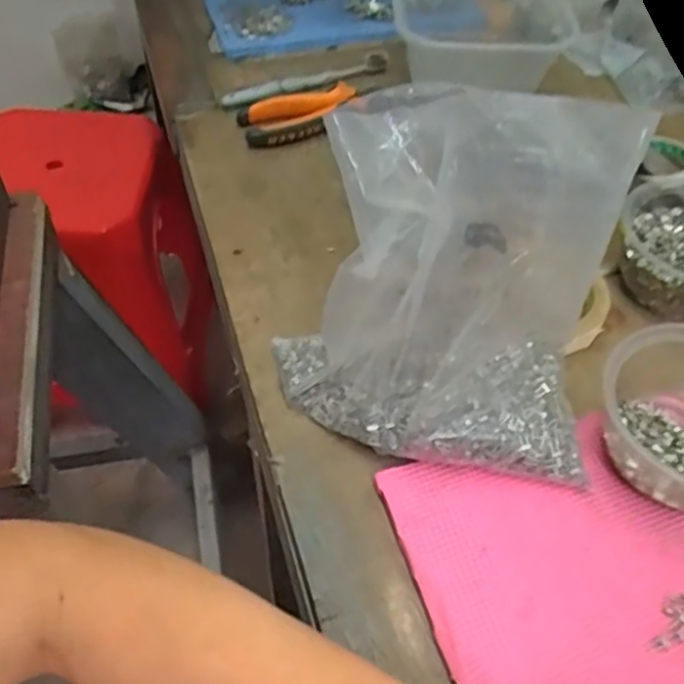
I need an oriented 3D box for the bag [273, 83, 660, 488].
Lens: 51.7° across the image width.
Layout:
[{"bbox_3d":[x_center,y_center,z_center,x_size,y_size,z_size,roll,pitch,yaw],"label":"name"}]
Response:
[{"bbox_3d":[0.059,-0.039,0.418,0.194,0.185,0.152,9,51,5],"label":"bag"}]

